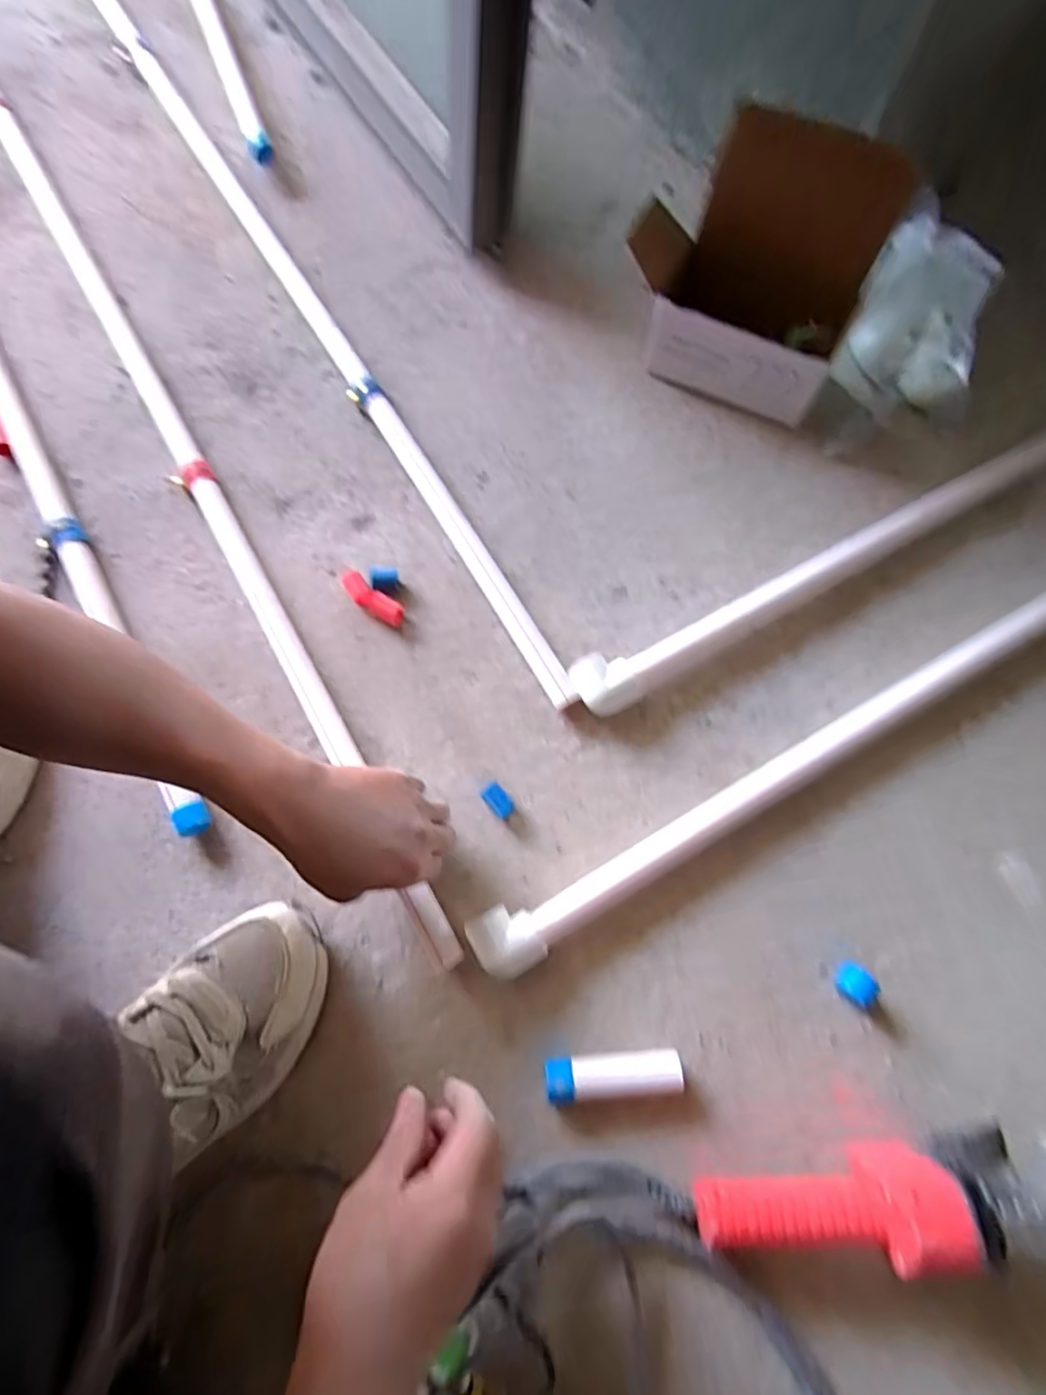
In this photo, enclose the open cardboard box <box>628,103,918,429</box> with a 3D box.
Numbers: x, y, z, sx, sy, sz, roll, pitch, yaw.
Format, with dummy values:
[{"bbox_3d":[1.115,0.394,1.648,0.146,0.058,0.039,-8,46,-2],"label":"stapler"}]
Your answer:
[{"bbox_3d":[0.228,-0.434,0.596,0.228,0.180,0.185,26,76,8],"label":"open cardboard box"}]

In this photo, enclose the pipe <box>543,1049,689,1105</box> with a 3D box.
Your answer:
[{"bbox_3d":[0.069,0.288,0.456,0.101,0.032,0.029,-3,73,-5],"label":"pipe"}]

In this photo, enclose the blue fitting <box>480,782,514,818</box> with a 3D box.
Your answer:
[{"bbox_3d":[-0.022,0.090,0.522,0.018,0.013,0.030,-38,79,-14],"label":"blue fitting"}]

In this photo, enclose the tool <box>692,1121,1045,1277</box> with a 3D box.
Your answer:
[{"bbox_3d":[0.286,0.337,0.402,0.334,0.104,0.063,-6,74,-1],"label":"tool"}]

